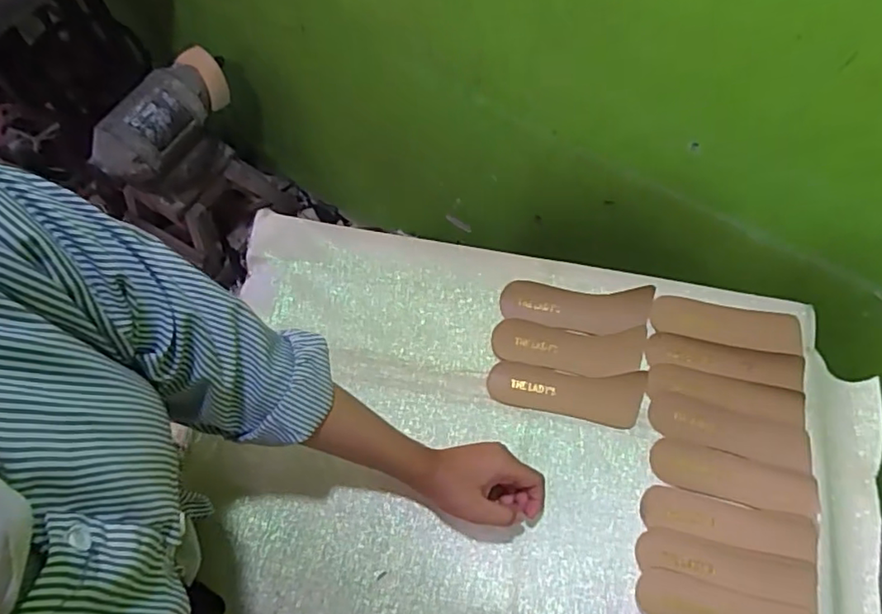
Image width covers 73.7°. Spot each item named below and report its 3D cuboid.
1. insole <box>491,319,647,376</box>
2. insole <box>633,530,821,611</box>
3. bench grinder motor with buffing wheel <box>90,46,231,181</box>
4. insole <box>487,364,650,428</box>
[{"bbox_3d":[0.131,0.042,0.604,0.151,0.009,0.050,5,65,3],"label":"insole"},{"bbox_3d":[0.251,0.230,0.523,0.147,0.015,0.042,11,66,6],"label":"insole"},{"bbox_3d":[-0.499,-0.349,1.067,0.098,0.088,0.289,27,68,10],"label":"bench grinder motor with buffing wheel"},{"bbox_3d":[0.125,0.088,0.595,0.152,0.004,0.054,4,75,4],"label":"insole"}]

